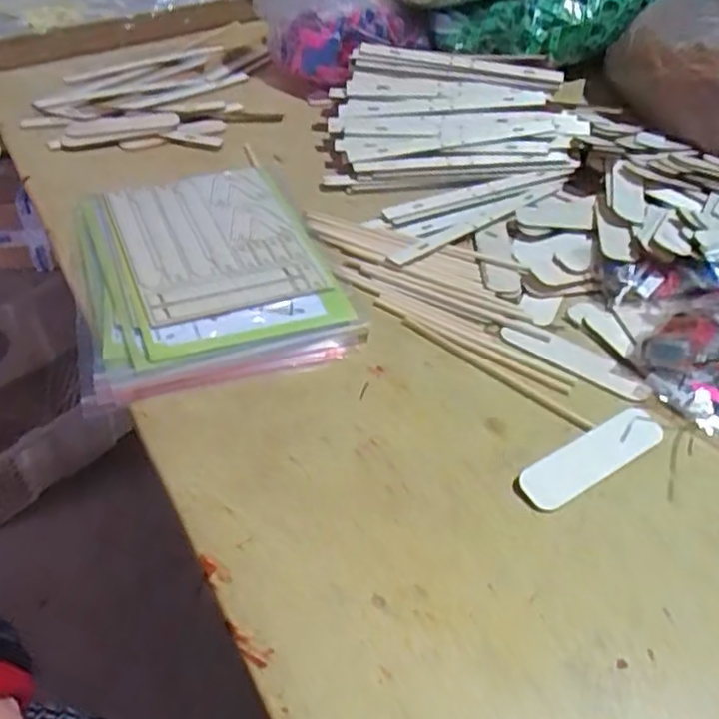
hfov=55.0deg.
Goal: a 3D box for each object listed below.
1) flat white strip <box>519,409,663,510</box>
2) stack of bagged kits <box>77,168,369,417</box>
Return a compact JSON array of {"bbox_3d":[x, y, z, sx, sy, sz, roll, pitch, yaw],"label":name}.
[{"bbox_3d":[0.137,0.055,0.403,0.105,0.006,0.028,-23,59,-26],"label":"flat white strip"},{"bbox_3d":[-0.115,-0.067,0.514,0.176,0.024,0.234,-13,46,-16],"label":"stack of bagged kits"}]

